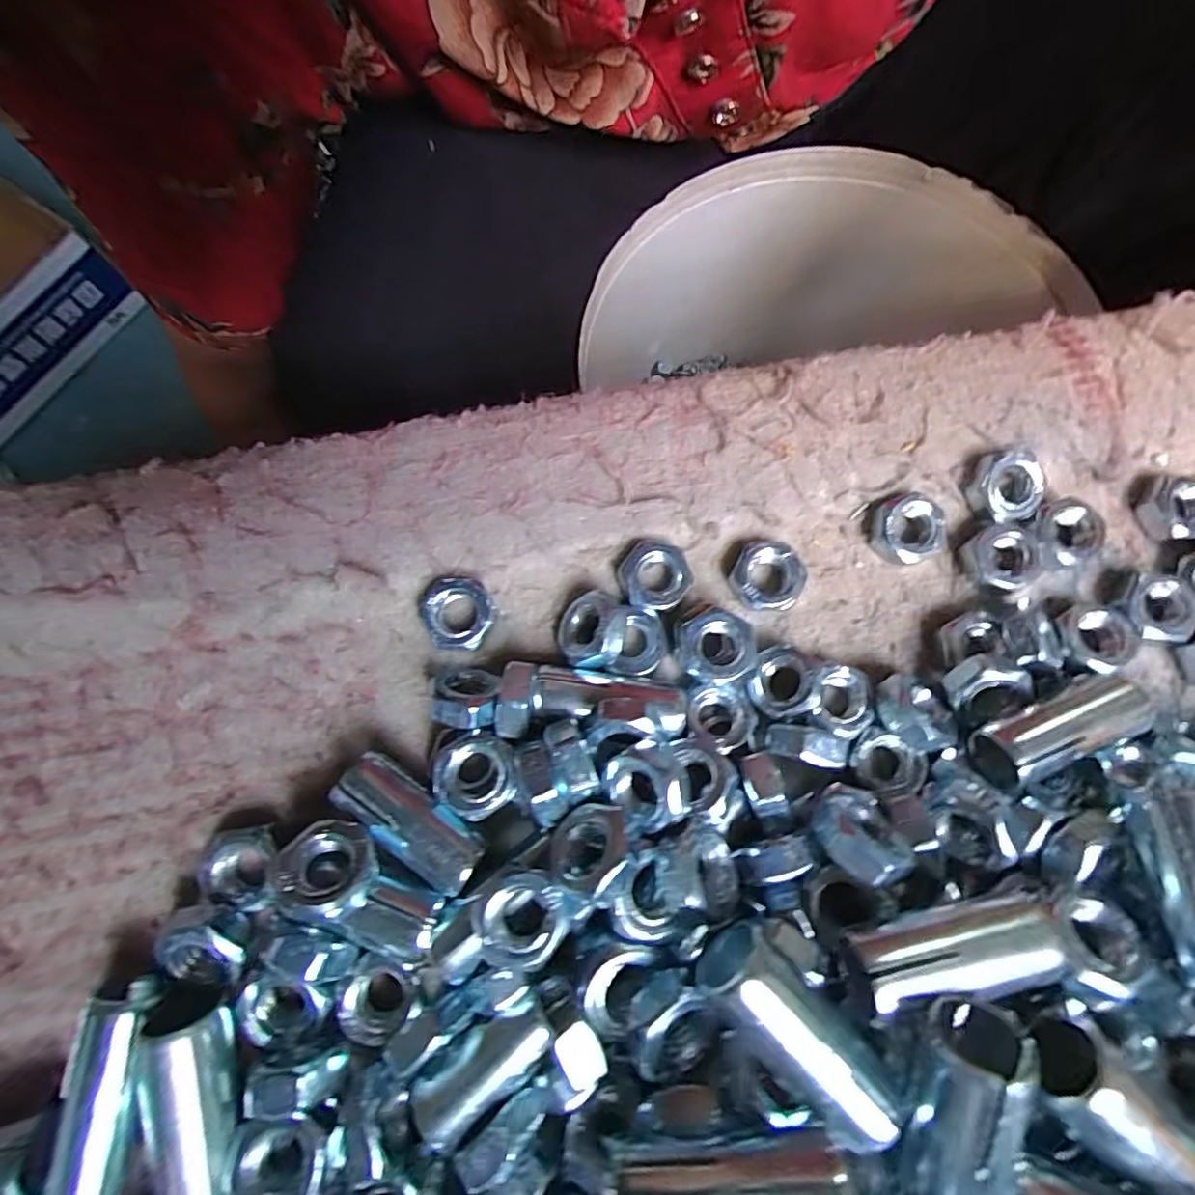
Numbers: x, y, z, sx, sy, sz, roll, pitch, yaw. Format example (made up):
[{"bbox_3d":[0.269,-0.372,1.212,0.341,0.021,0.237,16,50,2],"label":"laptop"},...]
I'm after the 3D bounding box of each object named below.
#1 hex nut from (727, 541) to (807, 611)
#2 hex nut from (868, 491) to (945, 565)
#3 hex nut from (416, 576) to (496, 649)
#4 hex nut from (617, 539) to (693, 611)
[{"bbox_3d":[0.041,-0.005,0.139,0.017,0.008,0.016,27,77,7],"label":"hex nut"},{"bbox_3d":[0.077,-0.017,0.142,0.016,0.008,0.015,-3,76,0],"label":"hex nut"},{"bbox_3d":[-0.032,0.003,0.131,0.015,0.005,0.016,28,77,7],"label":"hex nut"},{"bbox_3d":[0.014,-0.005,0.138,0.017,0.008,0.016,13,76,4],"label":"hex nut"}]

